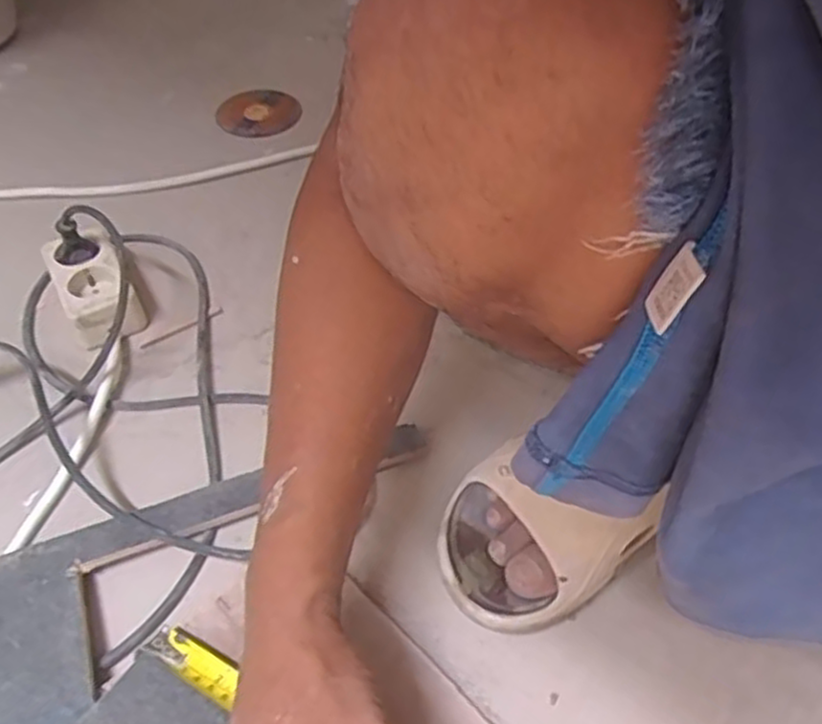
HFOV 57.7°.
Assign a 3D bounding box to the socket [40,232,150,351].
[{"bbox_3d":[-0.266,-0.061,0.635,0.060,0.042,0.112,-24,53,-20],"label":"socket"}]

